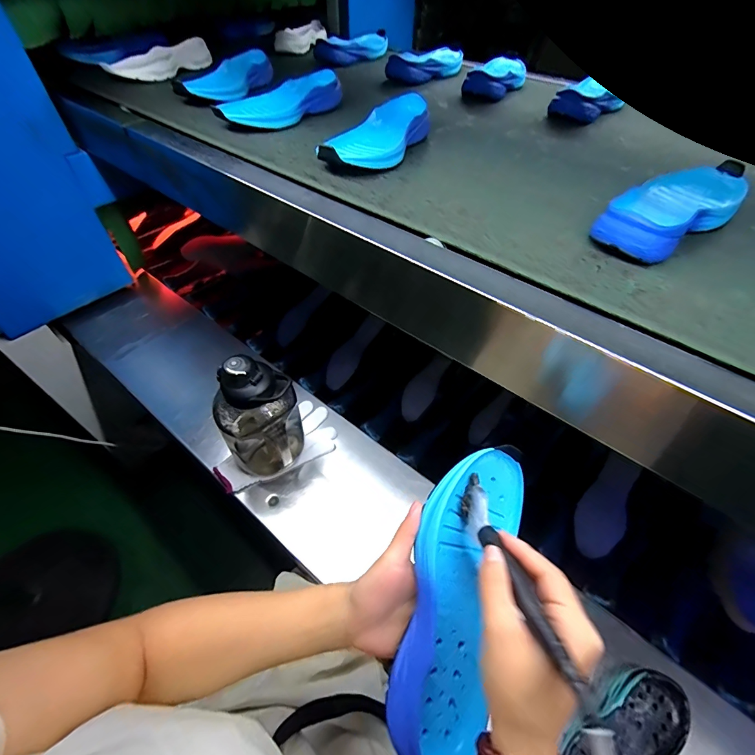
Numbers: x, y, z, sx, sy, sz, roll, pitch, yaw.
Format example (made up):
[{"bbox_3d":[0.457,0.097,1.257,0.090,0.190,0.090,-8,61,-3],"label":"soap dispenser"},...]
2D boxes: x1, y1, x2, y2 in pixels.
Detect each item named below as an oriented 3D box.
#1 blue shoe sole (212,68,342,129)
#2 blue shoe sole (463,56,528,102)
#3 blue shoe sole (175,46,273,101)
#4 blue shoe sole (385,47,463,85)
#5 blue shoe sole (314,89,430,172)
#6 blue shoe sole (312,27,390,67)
[{"bbox_3d":[-0.159,-0.467,0.637,0.087,0.049,0.237,36,57,25],"label":"blue shoe sole"},{"bbox_3d":[0.254,-0.633,0.801,0.100,0.040,0.238,19,51,13],"label":"blue shoe sole"},{"bbox_3d":[-0.288,-0.574,0.723,0.082,0.043,0.229,12,56,15],"label":"blue shoe sole"},{"bbox_3d":[0.121,-0.705,0.855,0.082,0.043,0.240,29,54,21],"label":"blue shoe sole"},{"bbox_3d":[0.004,-0.356,0.551,0.095,0.047,0.233,19,51,14],"label":"blue shoe sole"},{"bbox_3d":[-0.046,-0.832,0.953,0.122,0.042,0.224,25,60,22],"label":"blue shoe sole"}]

